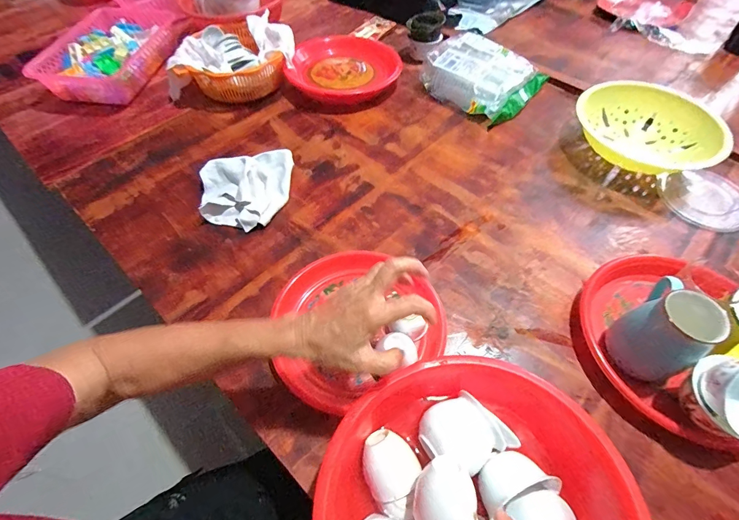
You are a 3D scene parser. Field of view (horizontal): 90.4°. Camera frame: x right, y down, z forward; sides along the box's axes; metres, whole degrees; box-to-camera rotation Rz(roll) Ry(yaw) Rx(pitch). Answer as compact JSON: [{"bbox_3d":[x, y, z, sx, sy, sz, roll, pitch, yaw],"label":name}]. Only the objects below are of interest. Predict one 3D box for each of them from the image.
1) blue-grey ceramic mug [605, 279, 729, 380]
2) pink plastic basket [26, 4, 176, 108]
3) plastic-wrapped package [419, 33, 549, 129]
[{"bbox_3d":[0.347,0.087,0.439,0.096,0.114,0.079,-32,62,-20],"label":"blue-grey ceramic mug"},{"bbox_3d":[-0.606,-0.473,0.860,0.270,0.072,0.274,9,57,7],"label":"pink plastic basket"},{"bbox_3d":[0.249,-0.403,0.795,0.216,0.072,0.204,38,65,23],"label":"plastic-wrapped package"}]

